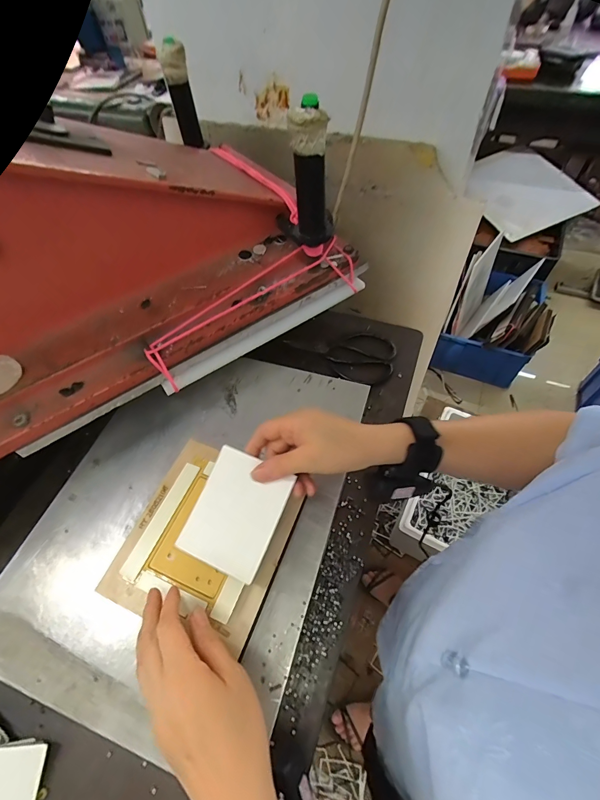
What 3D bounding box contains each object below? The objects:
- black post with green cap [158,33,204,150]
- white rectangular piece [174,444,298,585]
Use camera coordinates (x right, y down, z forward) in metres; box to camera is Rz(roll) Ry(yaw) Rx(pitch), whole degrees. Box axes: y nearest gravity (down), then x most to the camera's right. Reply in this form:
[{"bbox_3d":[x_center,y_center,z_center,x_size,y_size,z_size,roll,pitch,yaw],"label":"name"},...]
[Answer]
[{"bbox_3d":[-0.170,-0.437,0.525,0.031,0.117,0.025,-20,58,-10],"label":"black post with green cap"},{"bbox_3d":[-0.062,0.109,0.357,0.083,0.007,0.105,22,75,12],"label":"white rectangular piece"}]

